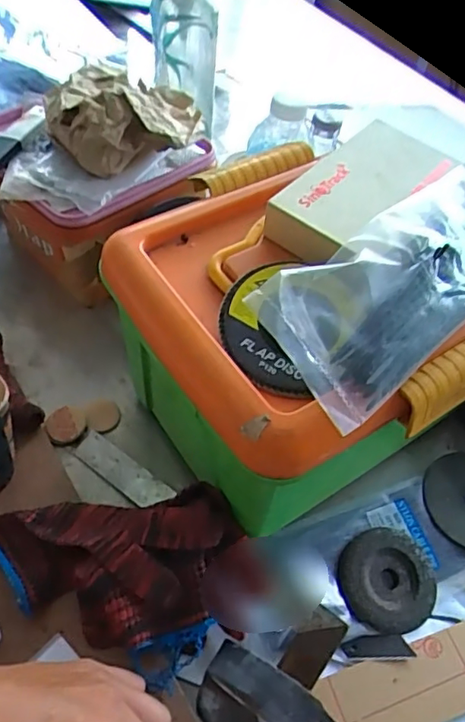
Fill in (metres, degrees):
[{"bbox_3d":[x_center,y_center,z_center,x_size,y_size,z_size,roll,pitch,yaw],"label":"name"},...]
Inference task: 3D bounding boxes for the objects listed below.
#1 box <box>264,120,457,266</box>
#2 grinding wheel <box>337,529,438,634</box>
[{"bbox_3d":[0.088,-0.119,0.401,0.067,0.034,0.146,40,62,22],"label":"box"},{"bbox_3d":[0.122,0.171,0.446,0.075,0.016,0.074,2,55,-2],"label":"grinding wheel"}]

